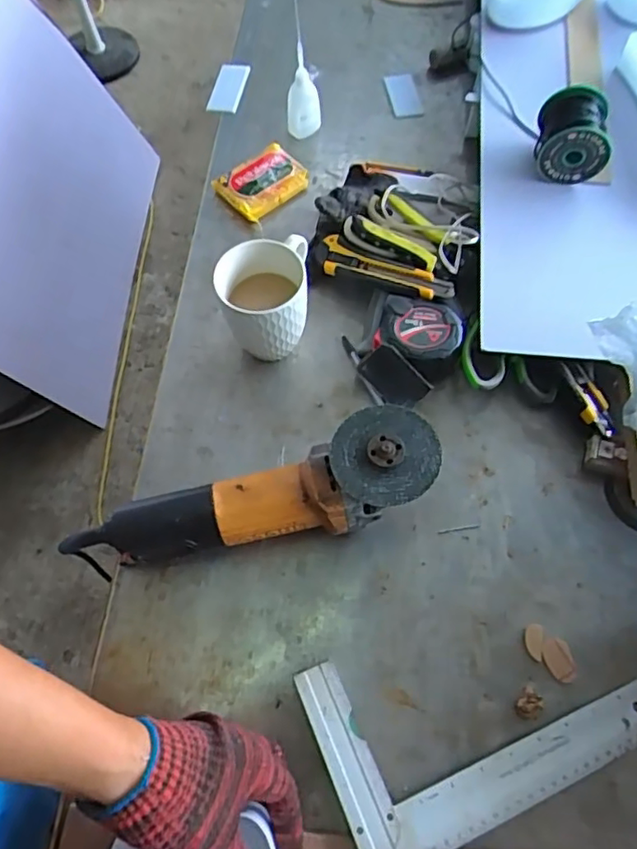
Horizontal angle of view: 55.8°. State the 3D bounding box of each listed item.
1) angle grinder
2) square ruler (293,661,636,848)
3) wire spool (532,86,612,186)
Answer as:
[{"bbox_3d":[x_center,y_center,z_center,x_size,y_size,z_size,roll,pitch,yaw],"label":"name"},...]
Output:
[{"bbox_3d":[-0.046,0.066,0.527,0.306,0.079,0.092,-17,62,7],"label":"angle grinder"},{"bbox_3d":[0.127,0.221,0.471,0.253,0.025,0.145,-20,64,-9],"label":"square ruler"},{"bbox_3d":[0.275,-0.314,0.651,0.073,0.066,0.077,10,63,7],"label":"wire spool"}]

